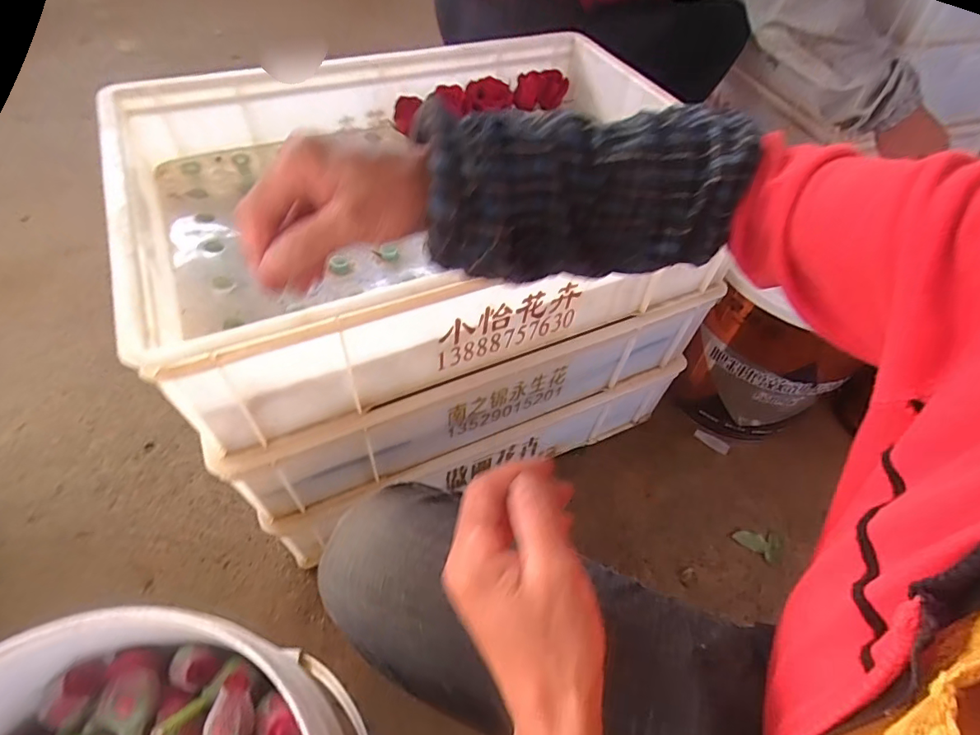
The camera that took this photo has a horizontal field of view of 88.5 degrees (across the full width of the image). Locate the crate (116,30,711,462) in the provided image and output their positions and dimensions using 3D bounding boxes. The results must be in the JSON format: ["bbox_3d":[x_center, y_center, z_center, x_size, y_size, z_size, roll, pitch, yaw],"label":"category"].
[{"bbox_3d":[-0.067,-0.218,0.599,0.644,0.141,0.432,-24,58,-21],"label":"crate"}]

